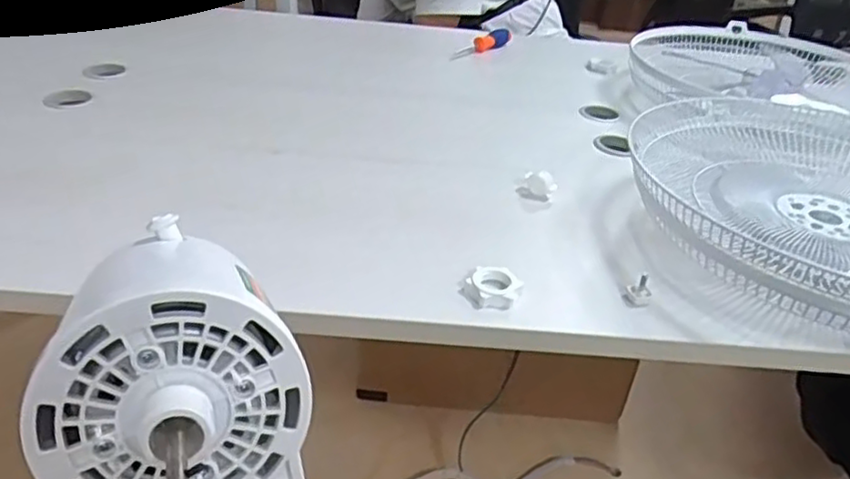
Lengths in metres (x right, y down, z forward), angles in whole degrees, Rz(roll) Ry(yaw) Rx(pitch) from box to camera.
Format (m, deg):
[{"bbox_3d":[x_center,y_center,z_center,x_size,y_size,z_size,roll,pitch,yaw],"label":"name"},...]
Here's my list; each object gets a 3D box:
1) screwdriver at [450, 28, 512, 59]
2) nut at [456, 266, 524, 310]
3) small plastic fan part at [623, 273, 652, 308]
[{"bbox_3d":[0.108,-0.390,1.329,0.034,0.030,0.172,31,41,34],"label":"screwdriver"},{"bbox_3d":[0.064,0.048,0.651,0.053,0.020,0.050,16,34,16],"label":"nut"},{"bbox_3d":[0.211,0.049,0.658,0.023,0.029,0.023,16,34,16],"label":"small plastic fan part"}]

